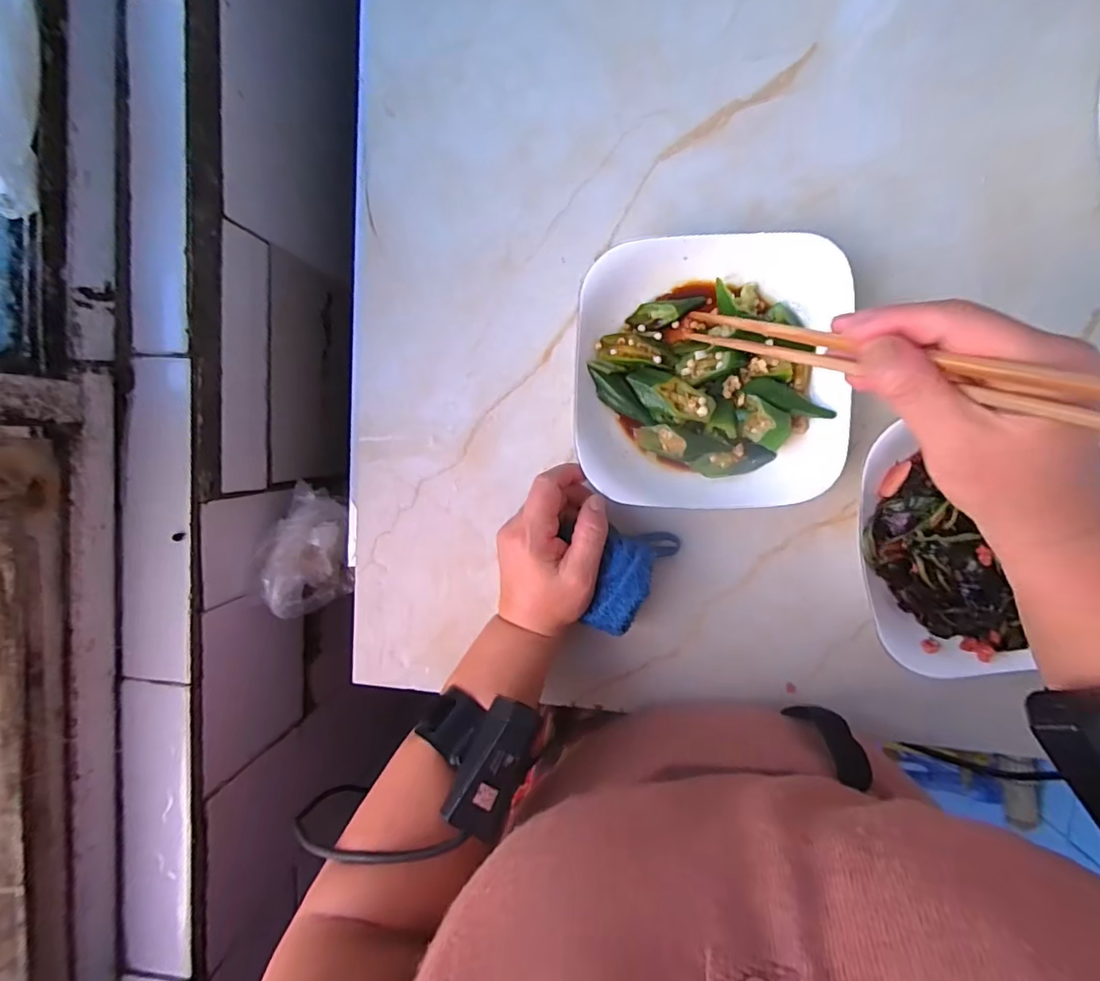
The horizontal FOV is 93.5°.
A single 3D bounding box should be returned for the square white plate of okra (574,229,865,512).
[{"bbox_3d":[0.109,-0.079,0.357,0.177,0.028,0.178,1,96,6],"label":"square white plate of okra"}]

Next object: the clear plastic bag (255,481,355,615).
[{"bbox_3d":[-0.207,0.052,0.434,0.056,0.069,0.107,11,94,4],"label":"clear plastic bag"}]

